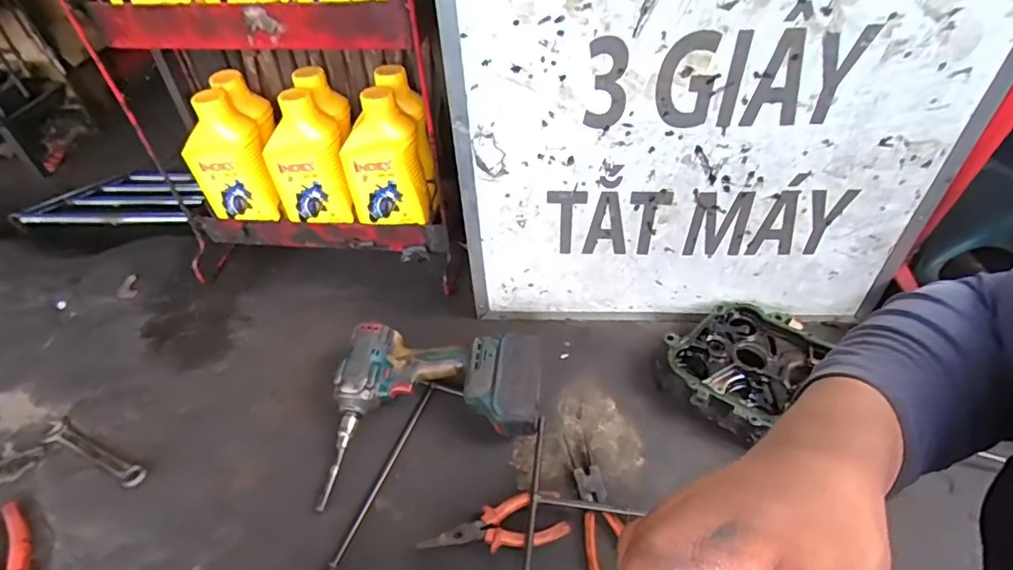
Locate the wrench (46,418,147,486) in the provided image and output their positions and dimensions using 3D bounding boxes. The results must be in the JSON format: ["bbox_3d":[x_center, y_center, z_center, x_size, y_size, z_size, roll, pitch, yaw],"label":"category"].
[{"bbox_3d":[-0.523,0.212,0.678,0.181,0.007,0.029,18,49,20],"label":"wrench"}]

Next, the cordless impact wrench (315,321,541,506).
[{"bbox_3d":[-0.089,0.156,0.650,0.255,0.089,0.208,2,46,6],"label":"cordless impact wrench"}]

